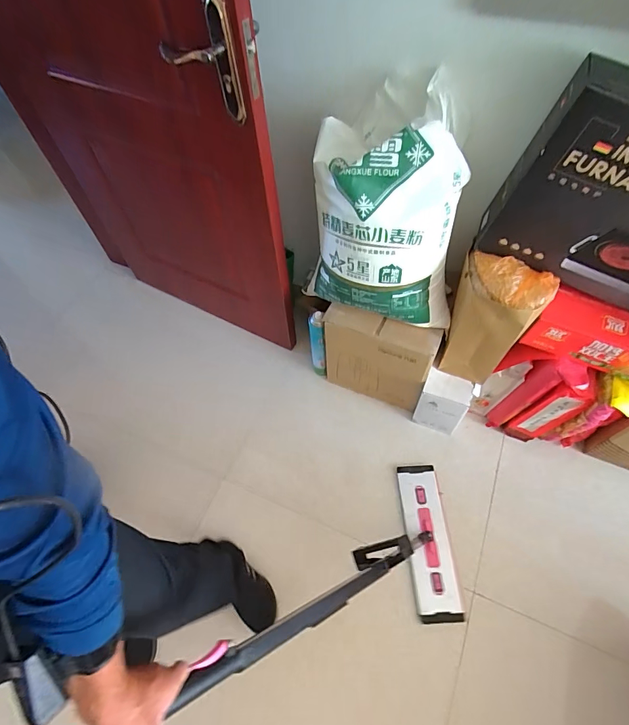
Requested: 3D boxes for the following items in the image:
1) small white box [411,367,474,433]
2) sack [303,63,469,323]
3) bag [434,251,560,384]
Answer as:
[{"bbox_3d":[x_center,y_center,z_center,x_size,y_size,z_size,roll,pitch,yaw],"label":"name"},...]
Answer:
[{"bbox_3d":[0.409,0.132,1.271,0.138,0.212,0.104,20,61,15],"label":"small white box"},{"bbox_3d":[0.194,-0.377,1.018,0.419,0.480,0.297,19,61,14],"label":"sack"},{"bbox_3d":[0.469,-0.105,1.088,0.216,0.370,0.128,23,62,17],"label":"bag"}]

